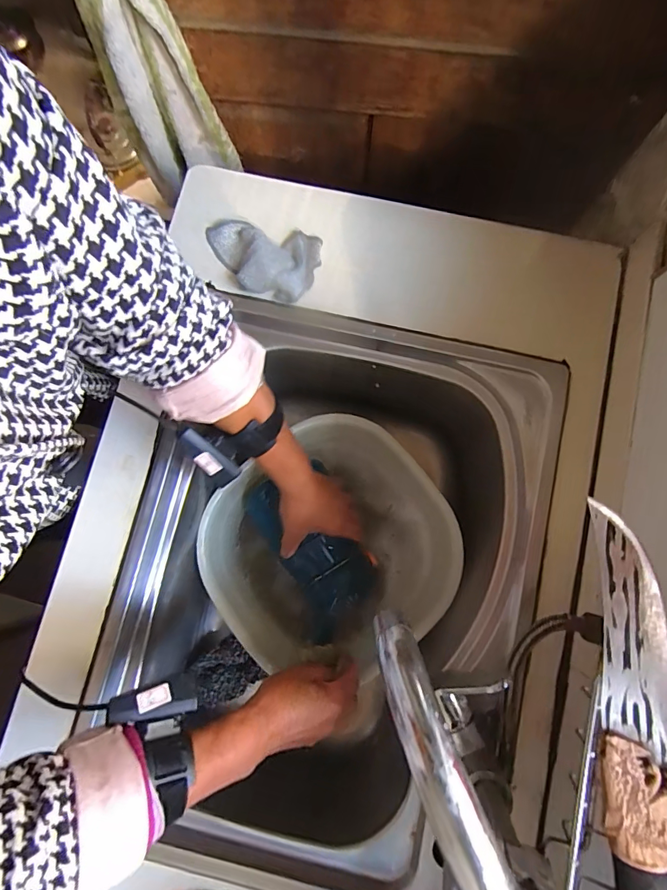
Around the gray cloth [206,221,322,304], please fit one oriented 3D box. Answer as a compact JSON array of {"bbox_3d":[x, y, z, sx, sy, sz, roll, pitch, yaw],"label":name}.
[{"bbox_3d":[-0.085,-0.217,0.503,0.133,0.034,0.085,7,80,2],"label":"gray cloth"}]

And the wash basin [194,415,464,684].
[{"bbox_3d":[-0.002,0.133,0.567,0.307,0.090,0.286,0,80,1],"label":"wash basin"}]

